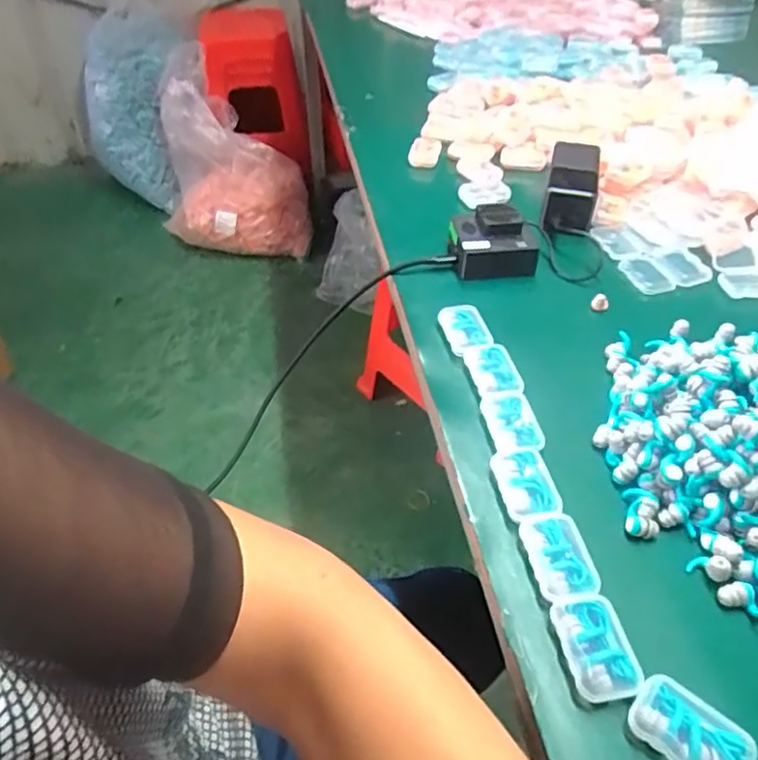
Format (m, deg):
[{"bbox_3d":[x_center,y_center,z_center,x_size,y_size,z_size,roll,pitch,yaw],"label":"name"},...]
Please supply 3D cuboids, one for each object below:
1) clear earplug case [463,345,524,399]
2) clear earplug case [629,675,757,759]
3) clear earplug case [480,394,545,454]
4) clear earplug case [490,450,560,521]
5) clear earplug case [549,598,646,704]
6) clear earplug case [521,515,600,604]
[{"bbox_3d":[0.092,-0.006,0.498,0.033,0.015,0.053,-7,45,-8],"label":"clear earplug case"},{"bbox_3d":[0.158,0.180,0.315,0.036,0.013,0.056,-34,54,-30],"label":"clear earplug case"},{"bbox_3d":[0.099,0.032,0.460,0.036,0.013,0.056,-4,45,-5],"label":"clear earplug case"},{"bbox_3d":[0.100,0.072,0.421,0.035,0.017,0.058,-6,45,-7],"label":"clear earplug case"},{"bbox_3d":[0.122,0.150,0.346,0.036,0.014,0.054,-7,45,-8],"label":"clear earplug case"},{"bbox_3d":[0.112,0.111,0.382,0.035,0.016,0.055,-5,45,-6],"label":"clear earplug case"}]

